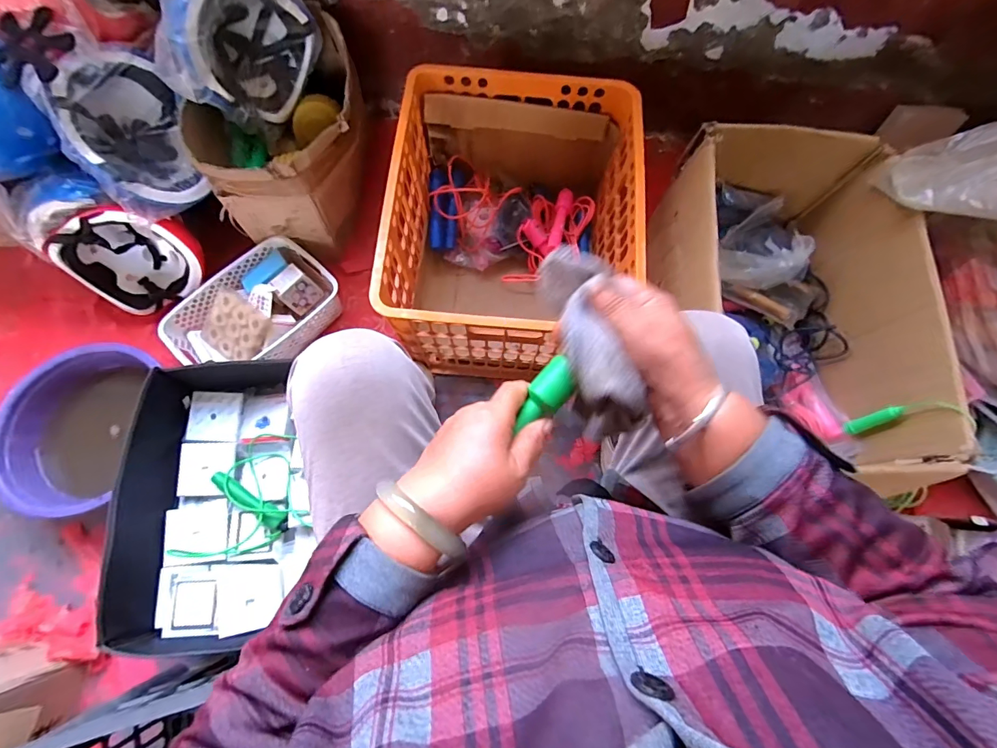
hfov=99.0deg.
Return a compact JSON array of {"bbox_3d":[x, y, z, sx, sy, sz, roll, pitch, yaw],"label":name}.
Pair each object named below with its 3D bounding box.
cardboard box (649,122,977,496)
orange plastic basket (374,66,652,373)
[{"bbox_3d":[0.456,-0.098,0.708,0.347,0.232,0.549,3,74,-1],"label":"cardboard box"},{"bbox_3d":[0.025,-0.261,0.810,0.391,0.302,0.473,4,74,0],"label":"orange plastic basket"}]

